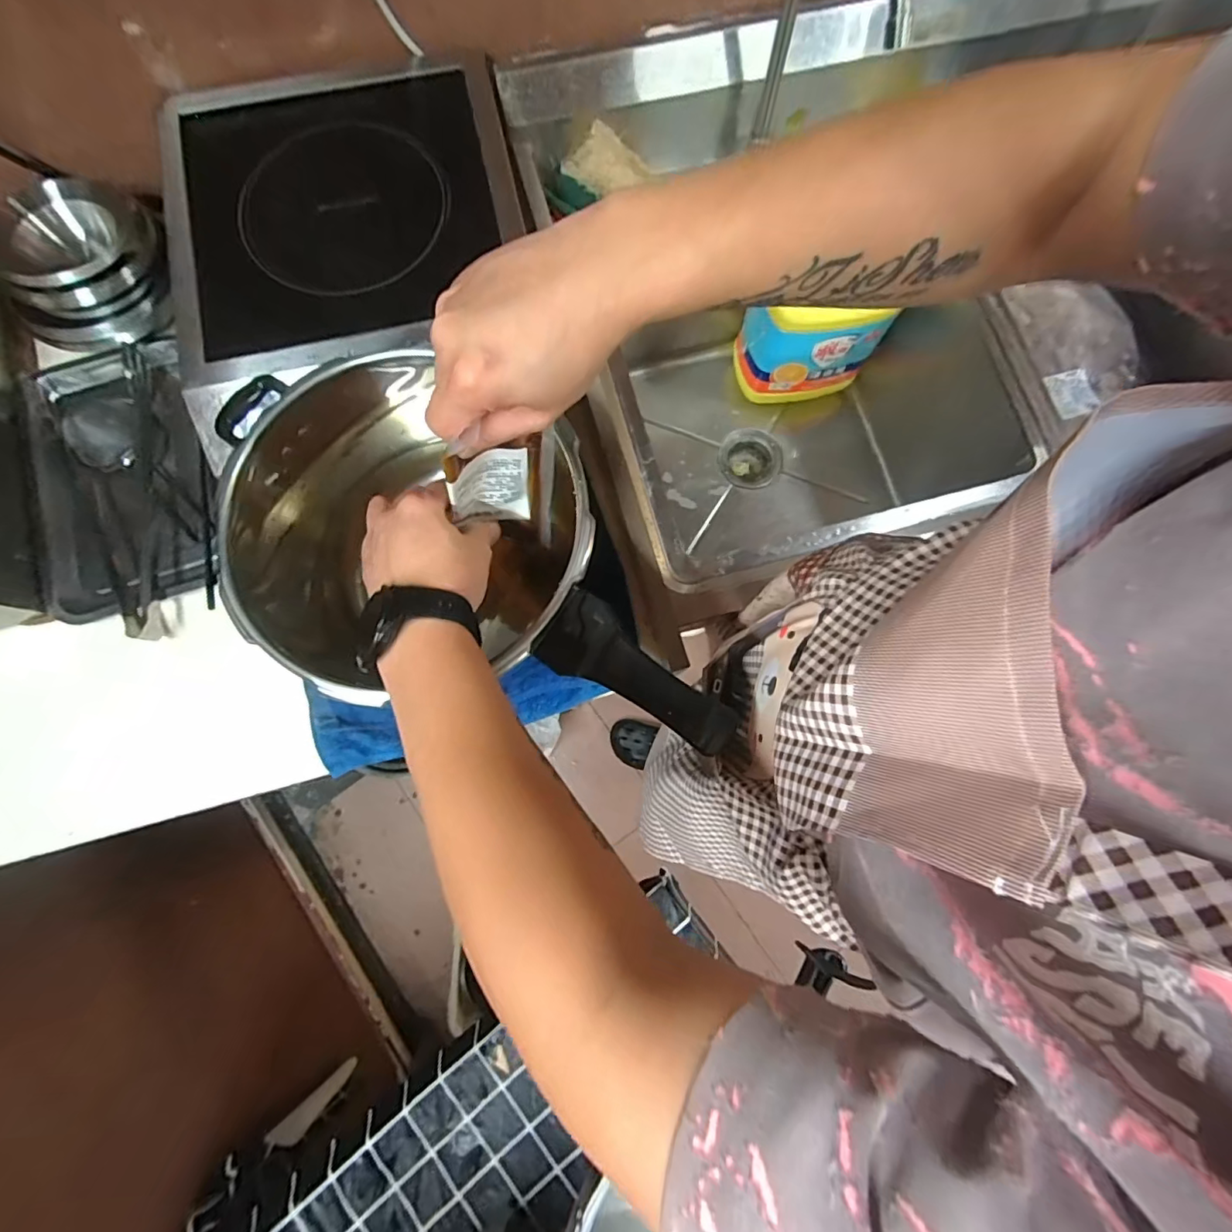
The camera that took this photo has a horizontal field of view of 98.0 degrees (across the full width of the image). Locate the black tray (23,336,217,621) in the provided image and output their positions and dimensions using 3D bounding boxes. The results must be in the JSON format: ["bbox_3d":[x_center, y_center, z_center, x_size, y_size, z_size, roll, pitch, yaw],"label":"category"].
[{"bbox_3d":[-0.553,-0.156,0.585,0.178,0.031,0.313,-21,80,-5],"label":"black tray"}]

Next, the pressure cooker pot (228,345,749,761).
[{"bbox_3d":[-0.120,-0.024,0.486,0.461,0.195,0.244,30,80,5],"label":"pressure cooker pot"}]

